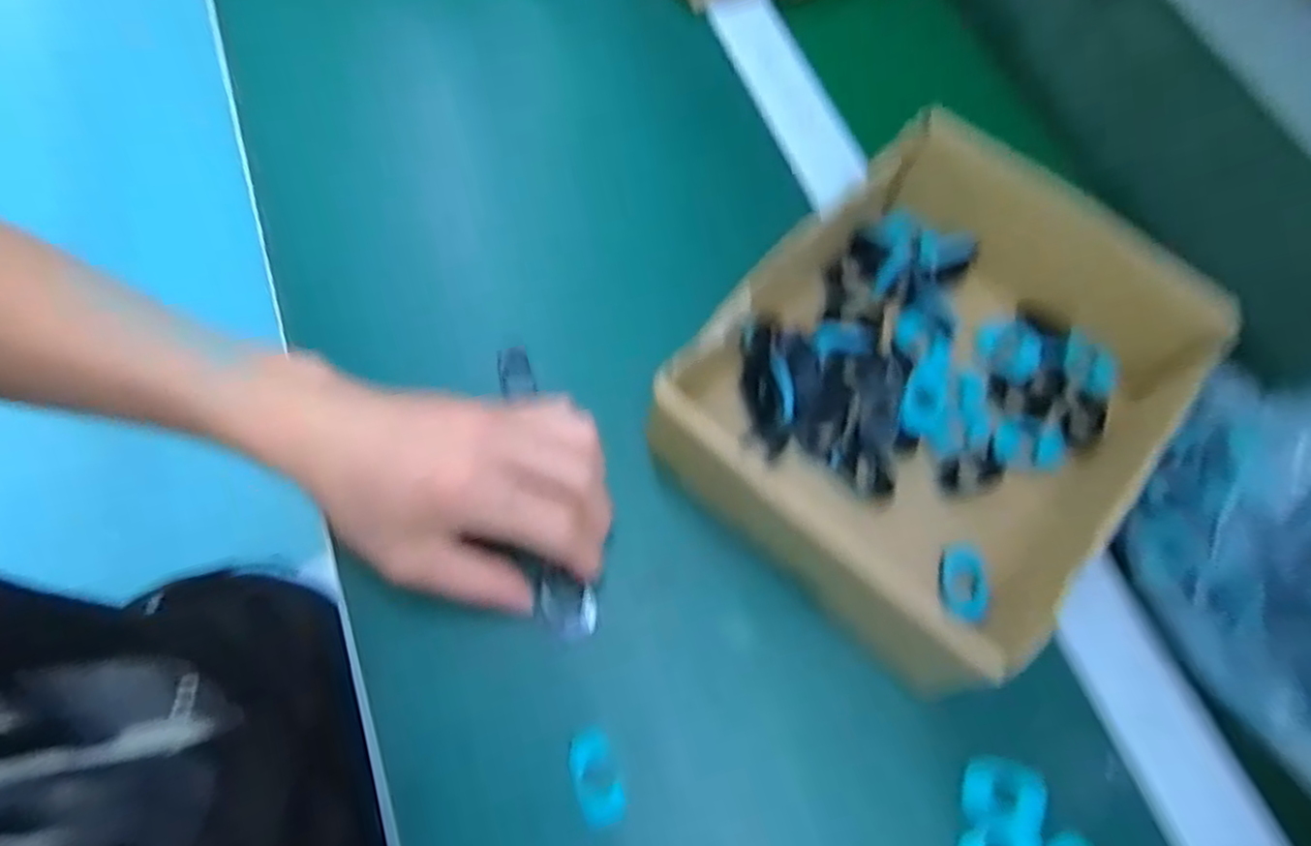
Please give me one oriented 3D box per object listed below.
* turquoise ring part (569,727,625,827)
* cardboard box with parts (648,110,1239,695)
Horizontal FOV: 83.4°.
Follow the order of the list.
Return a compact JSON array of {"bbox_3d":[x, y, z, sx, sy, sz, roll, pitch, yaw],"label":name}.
[{"bbox_3d":[-0.024,0.142,0.294,0.018,0.004,0.035,-15,68,-10],"label":"turquoise ring part"},{"bbox_3d":[0.128,-0.021,0.342,0.193,0.068,0.225,35,68,11],"label":"cardboard box with parts"}]

